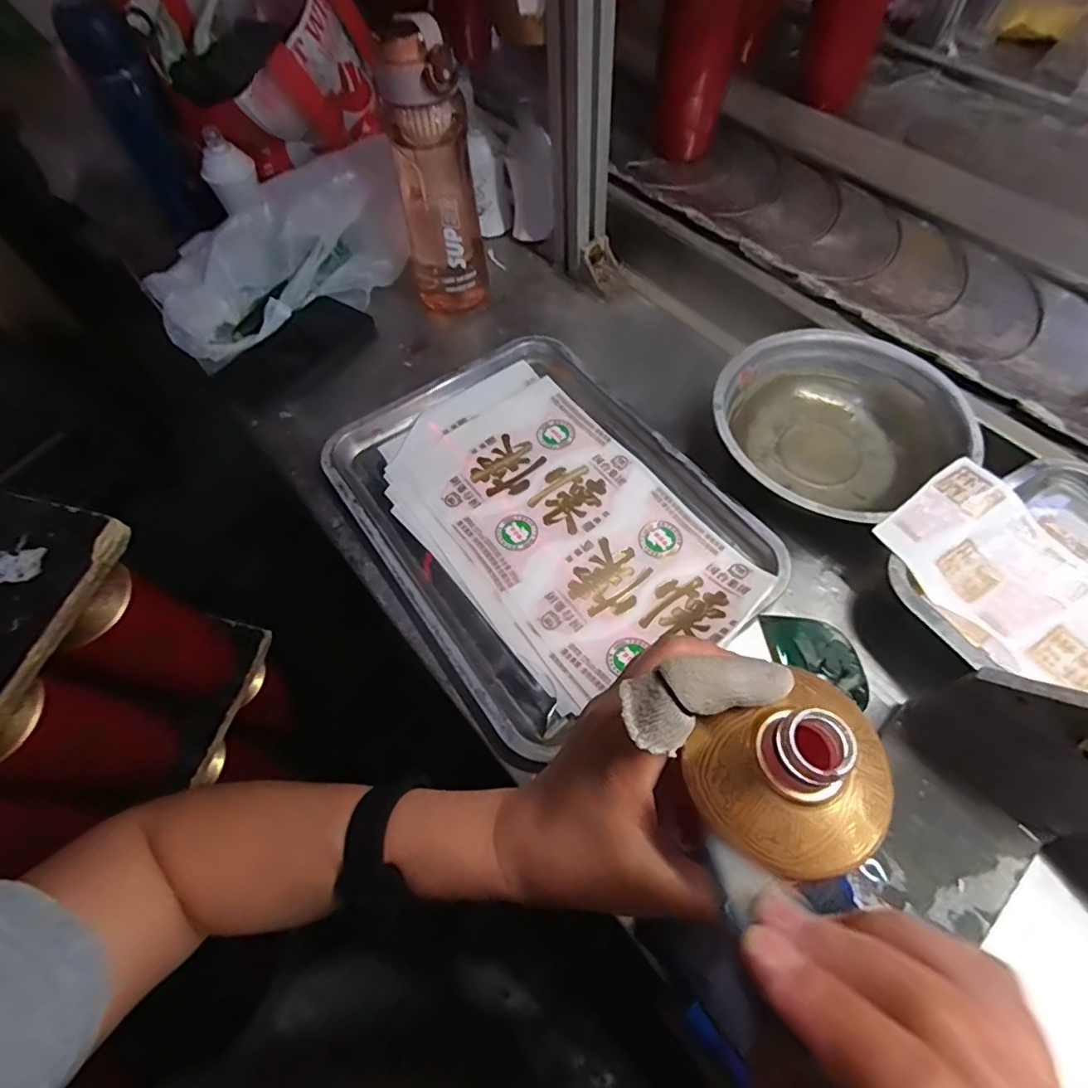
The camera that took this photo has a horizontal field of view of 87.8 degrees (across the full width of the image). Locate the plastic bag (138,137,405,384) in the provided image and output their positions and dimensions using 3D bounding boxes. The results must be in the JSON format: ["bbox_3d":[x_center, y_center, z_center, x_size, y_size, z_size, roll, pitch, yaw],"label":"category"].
[{"bbox_3d":[-0.258,-0.281,0.581,0.269,0.104,0.120,-31,64,1],"label":"plastic bag"}]

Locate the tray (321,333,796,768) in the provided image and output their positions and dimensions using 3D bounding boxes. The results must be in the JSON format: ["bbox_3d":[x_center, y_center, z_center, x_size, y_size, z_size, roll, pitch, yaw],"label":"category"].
[{"bbox_3d":[-0.007,-0.035,0.465,0.252,0.025,0.339,-34,65,-14],"label":"tray"}]

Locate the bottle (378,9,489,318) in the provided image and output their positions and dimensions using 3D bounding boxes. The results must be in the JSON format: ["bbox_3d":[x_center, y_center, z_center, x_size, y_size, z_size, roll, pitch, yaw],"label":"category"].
[{"bbox_3d":[-0.102,-0.330,0.532,0.076,0.229,0.065,-12,60,-4],"label":"bottle"}]

